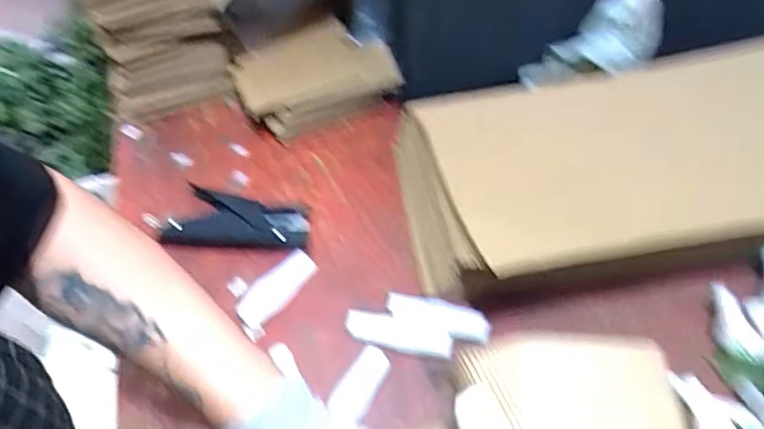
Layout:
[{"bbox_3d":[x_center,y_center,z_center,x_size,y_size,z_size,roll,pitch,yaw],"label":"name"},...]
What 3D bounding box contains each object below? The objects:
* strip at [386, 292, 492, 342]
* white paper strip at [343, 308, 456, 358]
[{"bbox_3d":[0.051,0.093,0.522,0.099,0.004,0.035,8,45,22],"label":"strip"},{"bbox_3d":[0.015,0.108,0.519,0.099,0.005,0.030,9,59,19],"label":"white paper strip"}]

